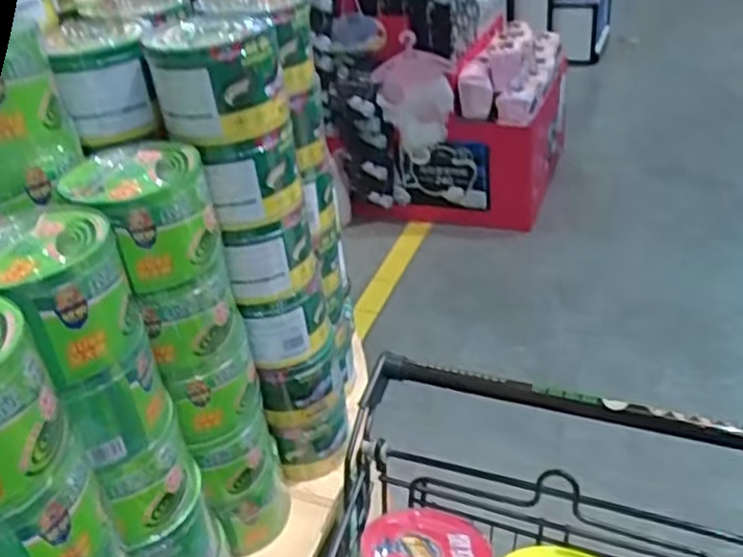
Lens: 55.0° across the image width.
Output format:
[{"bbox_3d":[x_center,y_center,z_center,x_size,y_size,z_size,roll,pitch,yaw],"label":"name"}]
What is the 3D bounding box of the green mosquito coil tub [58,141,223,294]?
[{"bbox_3d":[-0.219,-0.060,0.702,0.120,0.117,0.106,-24,37,-24],"label":"green mosquito coil tub"}]

